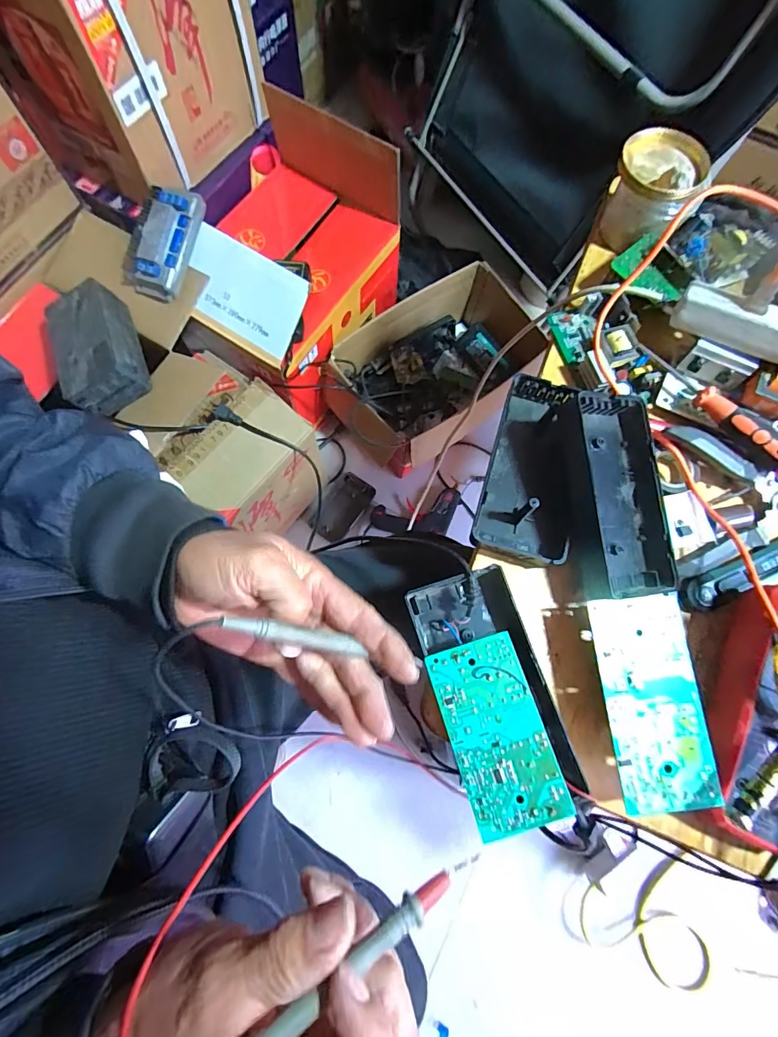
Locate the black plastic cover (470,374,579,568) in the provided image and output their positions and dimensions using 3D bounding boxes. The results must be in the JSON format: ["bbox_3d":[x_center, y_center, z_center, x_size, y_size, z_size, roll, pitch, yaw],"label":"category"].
[{"bbox_3d":[0.134,-0.044,0.408,0.081,0.032,0.171,17,74,3],"label":"black plastic cover"}]

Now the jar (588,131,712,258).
[{"bbox_3d":[0.274,-0.339,0.468,0.087,0.086,0.095,1,74,-2],"label":"jar"}]

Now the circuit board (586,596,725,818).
[{"bbox_3d":[0.197,0.134,0.331,0.069,0.007,0.147,-4,74,-3],"label":"circuit board"}]

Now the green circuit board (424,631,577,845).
[{"bbox_3d":[0.077,0.153,0.317,0.066,0.017,0.125,-16,75,-7],"label":"green circuit board"}]

